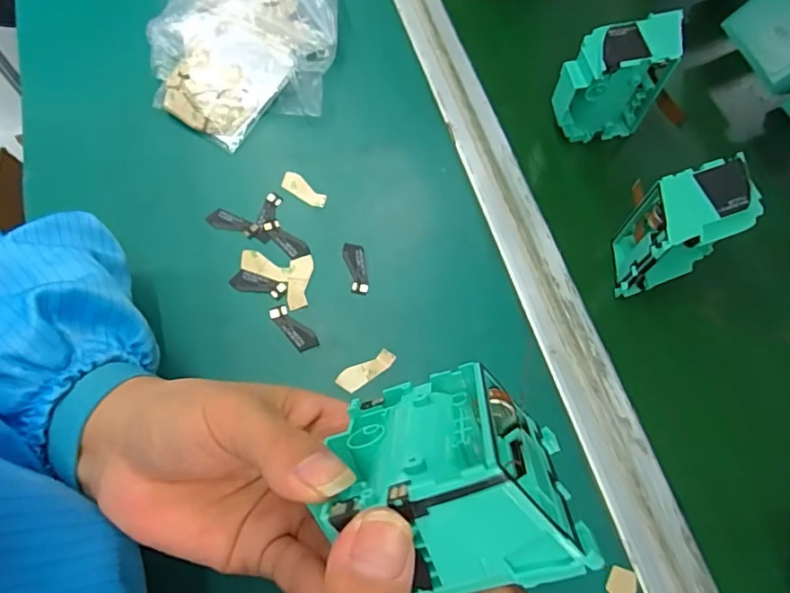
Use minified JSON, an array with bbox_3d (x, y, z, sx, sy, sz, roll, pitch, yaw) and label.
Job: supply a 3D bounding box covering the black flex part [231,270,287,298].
[{"bbox_3d":[-0.088,-0.008,0.341,0.036,0.004,0.013,16,70,7],"label":"black flex part"}]

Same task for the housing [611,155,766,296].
[{"bbox_3d":[0.170,-0.039,0.321,0.067,0.071,0.041,-20,70,-7],"label":"housing"}]

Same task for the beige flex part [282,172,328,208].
[{"bbox_3d":[-0.063,-0.074,0.368,0.036,0.004,0.014,33,72,13],"label":"beige flex part"}]

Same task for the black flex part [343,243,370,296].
[{"bbox_3d":[-0.025,-0.019,0.345,0.014,0.004,0.037,-10,69,-3],"label":"black flex part"}]

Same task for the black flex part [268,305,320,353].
[{"bbox_3d":[-0.064,0.020,0.331,0.013,0.004,0.037,-42,74,-14],"label":"black flex part"}]

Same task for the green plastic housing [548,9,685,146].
[{"bbox_3d":[0.146,-0.145,0.363,0.075,0.074,0.036,-16,69,-5],"label":"green plastic housing"}]

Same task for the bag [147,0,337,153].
[{"bbox_3d":[-0.114,-0.226,0.410,0.137,0.041,0.232,1,68,1],"label":"bag"}]

